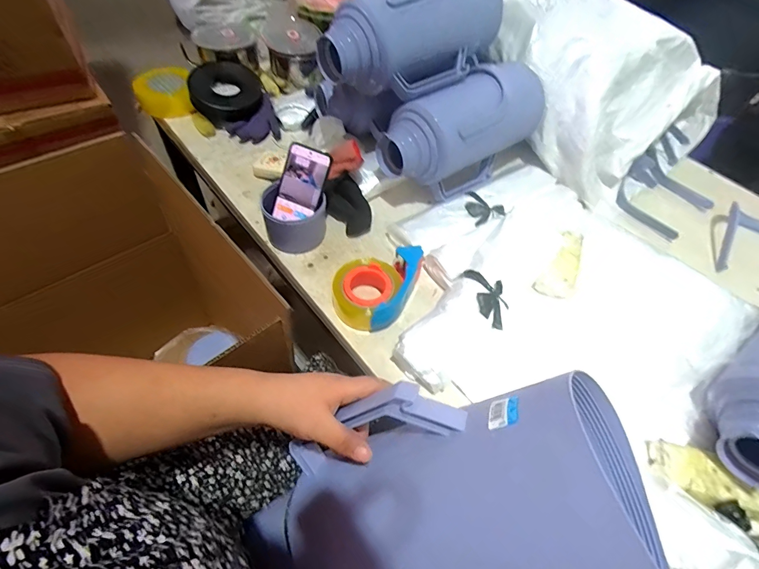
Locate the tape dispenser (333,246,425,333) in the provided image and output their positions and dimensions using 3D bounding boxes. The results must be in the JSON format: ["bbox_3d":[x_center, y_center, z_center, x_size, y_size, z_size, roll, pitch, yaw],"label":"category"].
[{"bbox_3d":[0.003,-0.003,0.641,0.109,0.053,0.163,39,59,21],"label":"tape dispenser"}]

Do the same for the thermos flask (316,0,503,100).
[{"bbox_3d":[0.073,-0.451,0.709,0.363,0.142,0.158,-29,62,-24],"label":"thermos flask"}]

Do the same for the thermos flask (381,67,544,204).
[{"bbox_3d":[0.153,-0.282,0.759,0.298,0.182,0.124,-28,61,-23],"label":"thermos flask"}]

